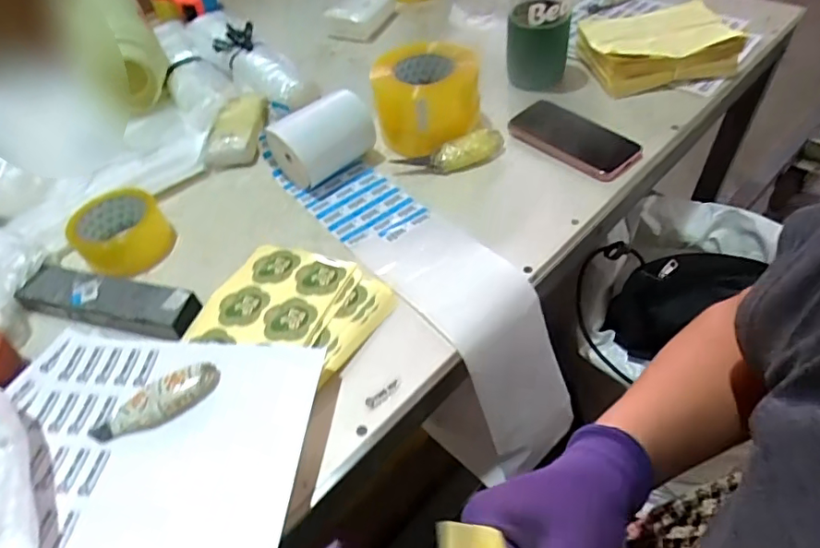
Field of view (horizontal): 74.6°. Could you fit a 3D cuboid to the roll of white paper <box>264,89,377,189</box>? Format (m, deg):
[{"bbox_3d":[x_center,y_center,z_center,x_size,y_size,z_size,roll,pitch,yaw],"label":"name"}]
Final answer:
[{"bbox_3d":[-0.116,-0.178,0.695,0.128,0.084,0.077,-34,53,-21],"label":"roll of white paper"}]

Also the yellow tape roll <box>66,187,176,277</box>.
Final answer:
[{"bbox_3d":[-0.341,-0.055,0.633,0.097,0.070,0.097,-3,49,4],"label":"yellow tape roll"}]

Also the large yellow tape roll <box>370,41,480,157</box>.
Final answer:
[{"bbox_3d":[0.020,-0.236,0.718,0.139,0.110,0.110,8,50,13],"label":"large yellow tape roll"}]

